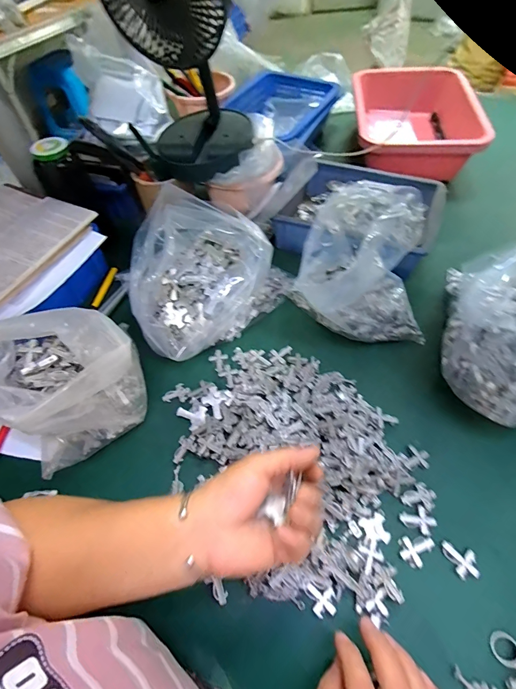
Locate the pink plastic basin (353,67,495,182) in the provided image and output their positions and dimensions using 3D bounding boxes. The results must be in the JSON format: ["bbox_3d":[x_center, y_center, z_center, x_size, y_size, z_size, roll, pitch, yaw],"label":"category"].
[{"bbox_3d":[0.299,-0.435,0.682,0.220,0.096,0.277,2,56,5],"label":"pink plastic basin"}]

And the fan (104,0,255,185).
[{"bbox_3d":[-0.102,-0.384,0.460,0.166,0.285,0.147,-8,56,-2],"label":"fan"}]

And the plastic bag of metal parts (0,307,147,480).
[{"bbox_3d":[-0.211,0.041,0.384,0.157,0.128,0.124,-30,60,-14],"label":"plastic bag of metal parts"}]

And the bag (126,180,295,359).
[{"bbox_3d":[-0.074,-0.094,0.462,0.212,0.125,0.160,-33,61,-16],"label":"bag"}]

